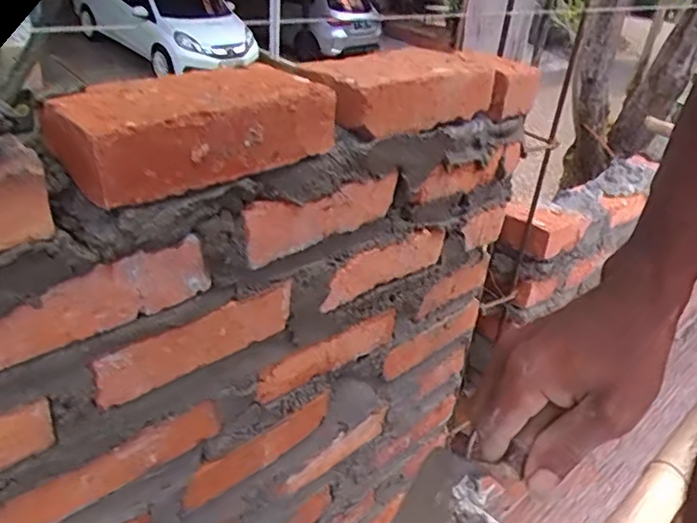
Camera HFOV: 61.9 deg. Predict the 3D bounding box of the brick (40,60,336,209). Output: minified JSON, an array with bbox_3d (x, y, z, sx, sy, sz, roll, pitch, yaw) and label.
[{"bbox_3d":[-0.095,-0.084,0.353,0.080,0.047,0.165,29,37,36],"label":"brick"}]

